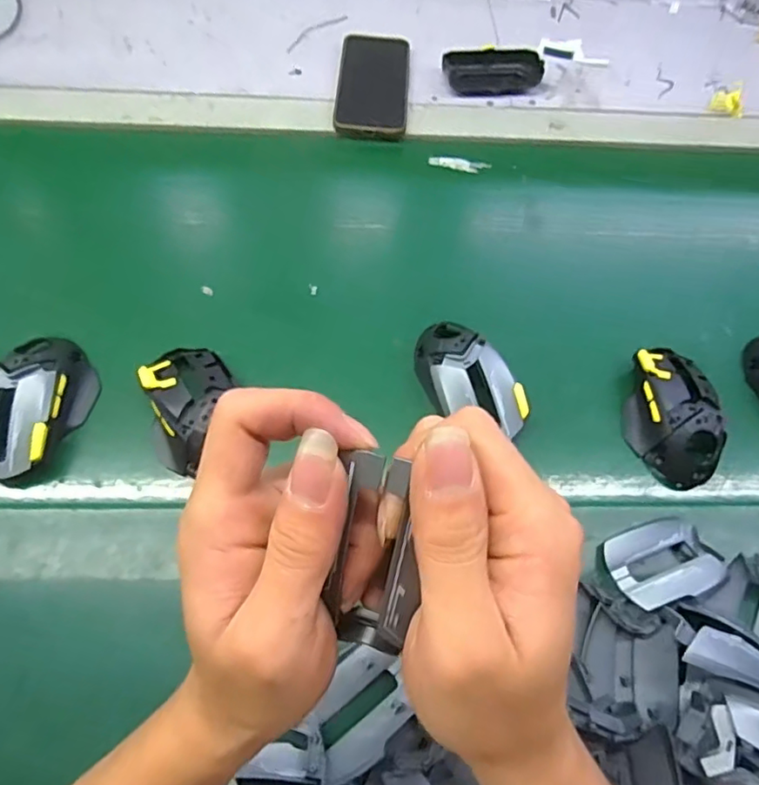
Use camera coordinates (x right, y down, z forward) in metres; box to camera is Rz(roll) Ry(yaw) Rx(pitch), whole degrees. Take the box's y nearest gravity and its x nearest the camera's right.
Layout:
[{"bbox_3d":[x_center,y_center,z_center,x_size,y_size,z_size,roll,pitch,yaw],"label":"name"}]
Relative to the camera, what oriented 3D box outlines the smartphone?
[{"bbox_3d":[-0.006,-0.344,0.643,0.077,0.017,0.152,4,71,0],"label":"smartphone"}]

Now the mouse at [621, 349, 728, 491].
[{"bbox_3d":[0.237,0.017,0.475,0.069,0.045,0.120,4,62,-1],"label":"mouse"}]

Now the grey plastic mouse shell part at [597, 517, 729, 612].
[{"bbox_3d":[0.200,0.117,0.407,0.081,0.020,0.054,-12,63,-9],"label":"grey plastic mouse shell part"}]

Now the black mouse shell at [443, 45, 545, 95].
[{"bbox_3d":[0.127,-0.362,0.656,0.107,0.027,0.049,-3,62,-5],"label":"black mouse shell"}]

